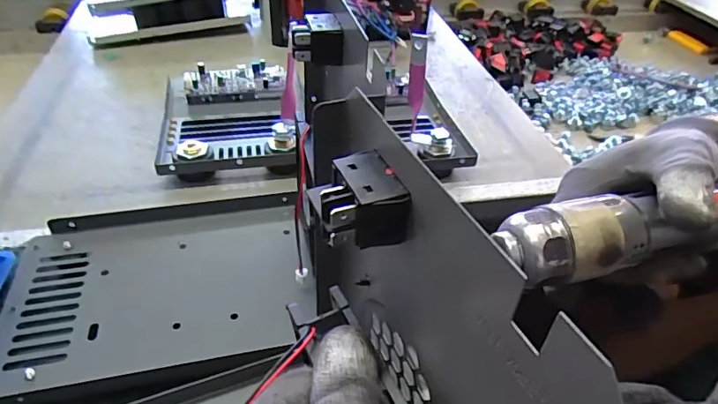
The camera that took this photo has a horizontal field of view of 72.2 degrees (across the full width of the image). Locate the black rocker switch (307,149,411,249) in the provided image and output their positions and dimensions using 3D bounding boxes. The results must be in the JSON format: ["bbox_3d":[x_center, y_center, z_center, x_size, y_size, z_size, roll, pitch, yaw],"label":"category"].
[{"bbox_3d":[-0.002,0.000,0.175,0.029,0.021,0.030,-12,41,-18],"label":"black rocker switch"}]

